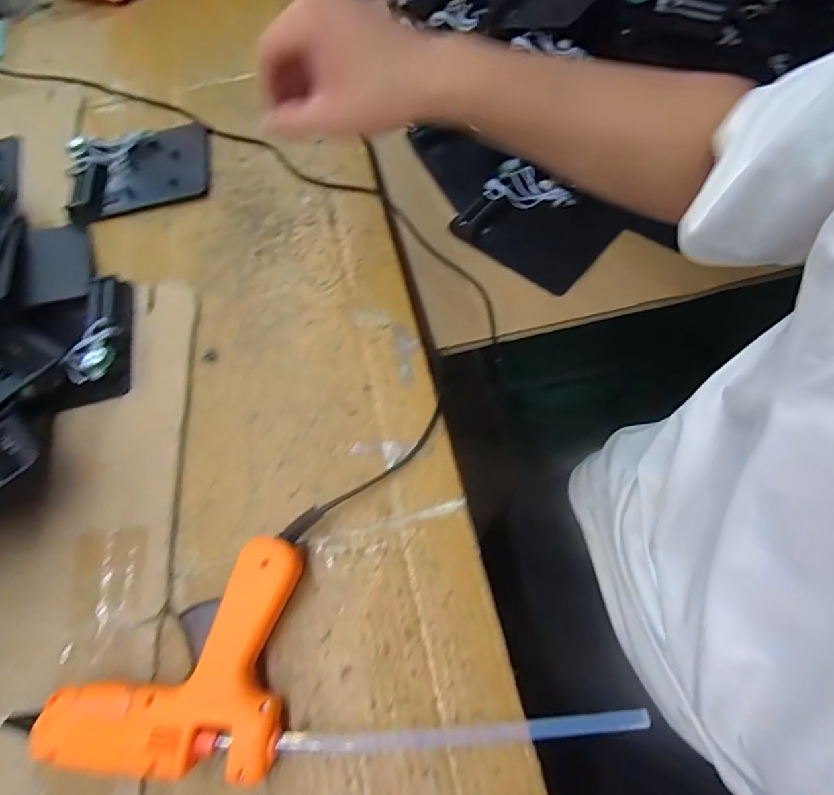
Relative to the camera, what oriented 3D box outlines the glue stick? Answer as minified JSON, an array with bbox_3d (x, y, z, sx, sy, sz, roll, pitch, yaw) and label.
[{"bbox_3d":[0.025,0.172,0.246,0.187,0.010,0.010,-5,61,1],"label":"glue stick"}]

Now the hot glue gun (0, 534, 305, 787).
[{"bbox_3d":[-0.132,0.135,0.265,0.128,0.028,0.110,2,61,5],"label":"hot glue gun"}]

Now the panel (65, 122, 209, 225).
[{"bbox_3d":[-0.269,-0.224,0.465,0.126,0.020,0.112,-12,61,-3],"label":"panel"}]

